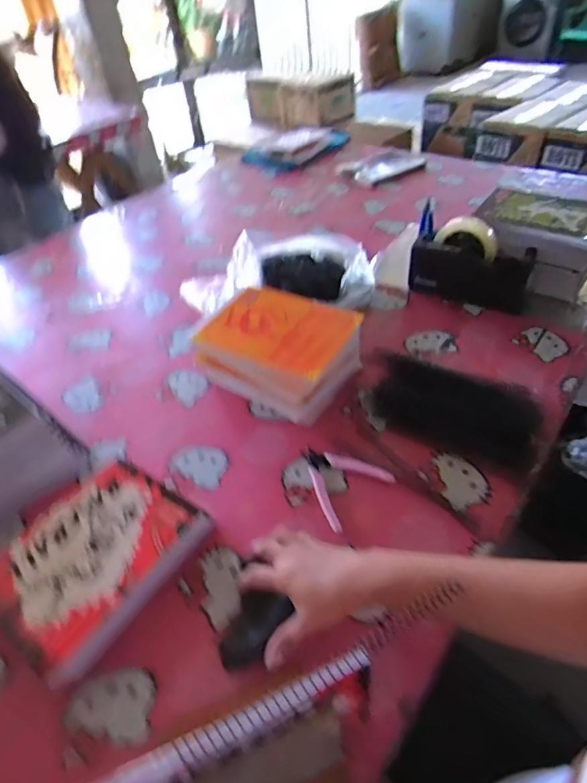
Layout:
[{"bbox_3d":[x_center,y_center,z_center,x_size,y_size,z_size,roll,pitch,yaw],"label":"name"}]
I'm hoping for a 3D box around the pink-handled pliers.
[{"bbox_3d":[0.056,0.106,0.587,0.097,0.012,0.105,-31,49,-25],"label":"pink-handled pliers"}]

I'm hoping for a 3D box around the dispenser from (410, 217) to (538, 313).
[{"bbox_3d":[0.308,-0.219,0.806,0.191,0.135,0.064,16,47,21],"label":"dispenser"}]

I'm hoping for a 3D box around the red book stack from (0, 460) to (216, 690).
[{"bbox_3d":[-0.210,0.180,0.514,0.172,0.057,0.213,25,51,28],"label":"red book stack"}]

